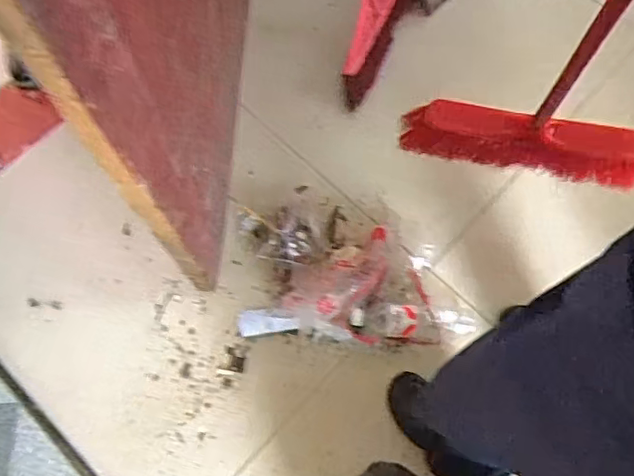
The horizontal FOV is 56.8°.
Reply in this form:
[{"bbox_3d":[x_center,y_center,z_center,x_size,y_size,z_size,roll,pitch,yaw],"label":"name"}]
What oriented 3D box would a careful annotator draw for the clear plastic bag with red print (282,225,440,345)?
[{"bbox_3d":[0.078,0.111,1.089,0.254,0.135,0.229,-22,70,-8],"label":"clear plastic bag with red print"}]

